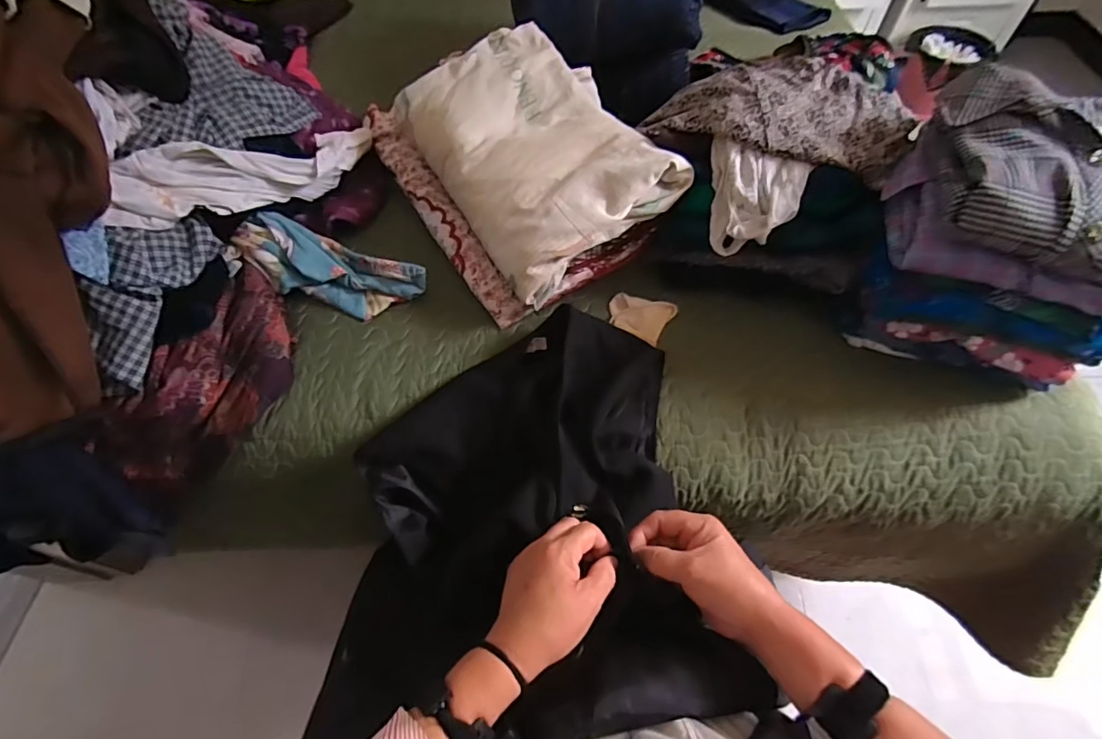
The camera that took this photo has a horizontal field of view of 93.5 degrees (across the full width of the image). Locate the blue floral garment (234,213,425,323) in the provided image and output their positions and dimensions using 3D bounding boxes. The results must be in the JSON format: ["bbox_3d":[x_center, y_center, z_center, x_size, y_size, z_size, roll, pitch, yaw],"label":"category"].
[{"bbox_3d":[-0.295,-0.135,0.680,0.246,0.051,0.092,21,60,14],"label":"blue floral garment"}]

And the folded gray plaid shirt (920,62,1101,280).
[{"bbox_3d":[0.491,-0.201,0.500,0.217,0.077,0.222,17,59,12],"label":"folded gray plaid shirt"}]

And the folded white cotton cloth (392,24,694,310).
[{"bbox_3d":[-0.021,-0.306,0.706,0.274,0.093,0.389,-28,61,-15],"label":"folded white cotton cloth"}]

